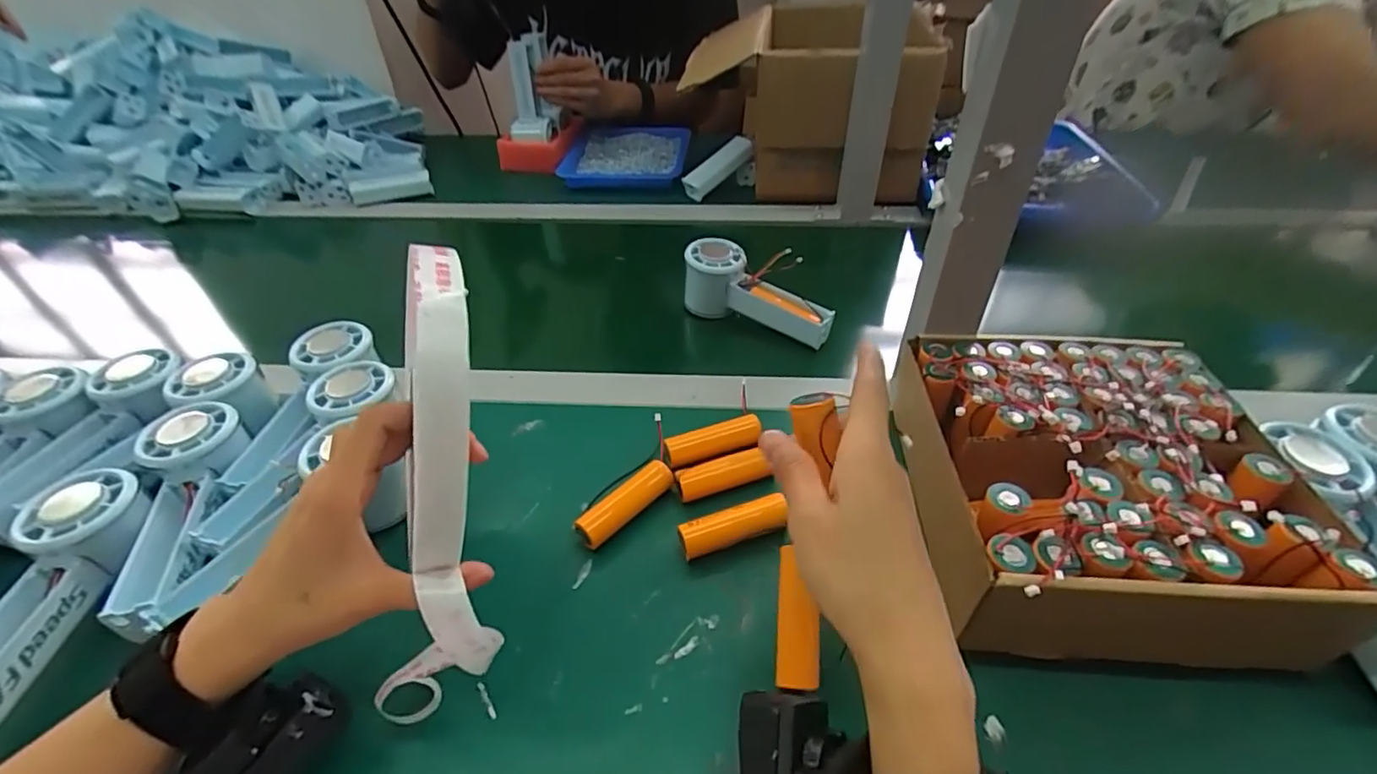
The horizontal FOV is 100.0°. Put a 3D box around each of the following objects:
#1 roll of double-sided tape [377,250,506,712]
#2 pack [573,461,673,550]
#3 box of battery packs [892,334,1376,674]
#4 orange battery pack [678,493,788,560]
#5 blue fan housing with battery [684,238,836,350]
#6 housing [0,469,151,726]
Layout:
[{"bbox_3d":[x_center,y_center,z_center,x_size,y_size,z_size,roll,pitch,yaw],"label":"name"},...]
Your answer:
[{"bbox_3d":[-0.108,0.043,0.253,0.045,0.204,0.029,1,5,4],"label":"roll of double-sided tape"},{"bbox_3d":[-0.042,0.077,0.386,0.073,0.019,0.020,-33,50,-30],"label":"pack"},{"bbox_3d":[0.234,0.058,0.353,0.209,0.081,0.204,1,44,2],"label":"box of battery packs"},{"bbox_3d":[0.028,0.089,0.369,0.068,0.019,0.018,-14,43,-13],"label":"orange battery pack"},{"bbox_3d":[0.066,-0.088,0.556,0.149,0.064,0.060,27,47,9],"label":"blue fan housing with battery"},{"bbox_3d":[-0.354,0.115,0.310,0.040,0.047,0.146,-4,41,-2],"label":"housing"}]

